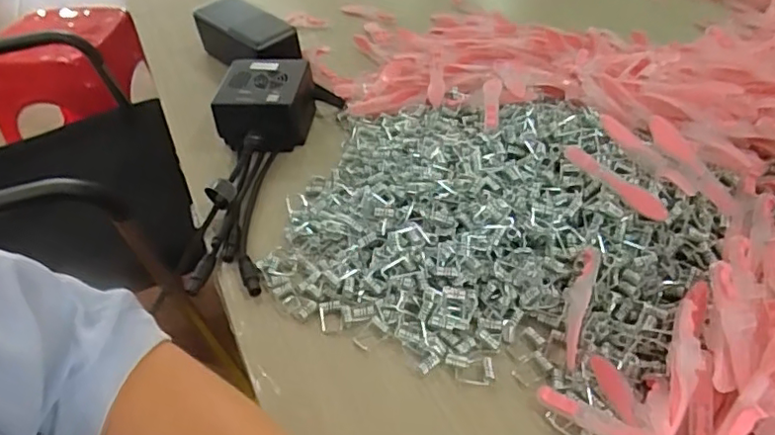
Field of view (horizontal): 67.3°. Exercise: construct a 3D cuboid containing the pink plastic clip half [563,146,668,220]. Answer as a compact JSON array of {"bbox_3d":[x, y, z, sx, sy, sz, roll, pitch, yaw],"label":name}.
[{"bbox_3d":[0.151,-0.024,0.393,0.012,0.014,0.080,-31,49,-25],"label":"pink plastic clip half"}]

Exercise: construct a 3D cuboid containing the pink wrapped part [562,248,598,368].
[{"bbox_3d":[0.115,0.054,0.356,0.015,0.010,0.074,12,76,17],"label":"pink wrapped part"}]

